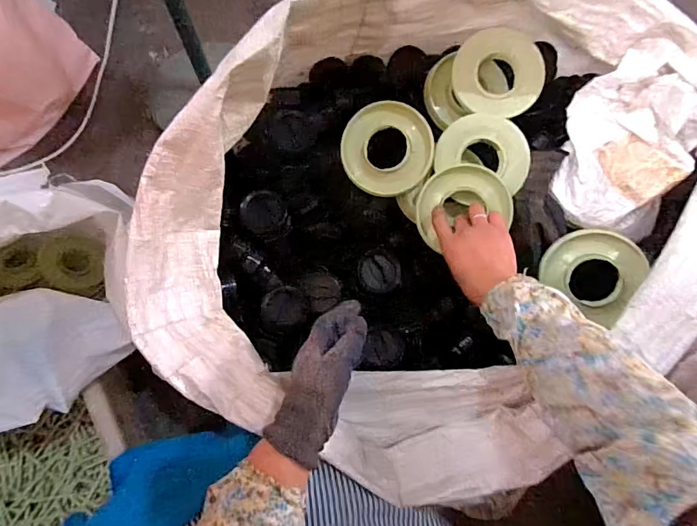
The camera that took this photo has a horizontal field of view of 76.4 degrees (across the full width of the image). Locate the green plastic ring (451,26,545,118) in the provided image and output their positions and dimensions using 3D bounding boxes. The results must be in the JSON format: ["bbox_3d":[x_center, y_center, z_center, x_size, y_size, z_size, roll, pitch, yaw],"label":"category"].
[{"bbox_3d":[0.217,-0.276,0.644,0.128,0.016,0.116,14,100,3],"label":"green plastic ring"}]

